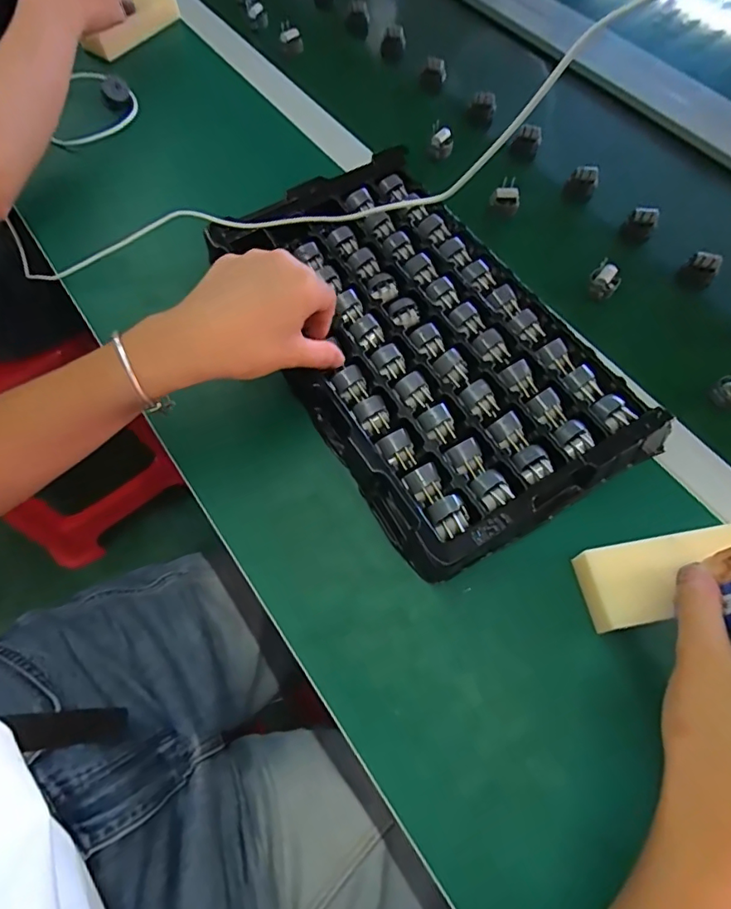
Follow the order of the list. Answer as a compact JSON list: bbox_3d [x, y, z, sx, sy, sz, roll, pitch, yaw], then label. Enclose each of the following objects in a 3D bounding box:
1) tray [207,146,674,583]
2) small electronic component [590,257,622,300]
[{"bbox_3d":[0.037,-0.101,0.418,0.206,0.032,0.356,-29,68,-12],"label":"tray"},{"bbox_3d":[0.219,-0.158,0.470,0.025,0.024,0.032,31,69,14],"label":"small electronic component"}]

